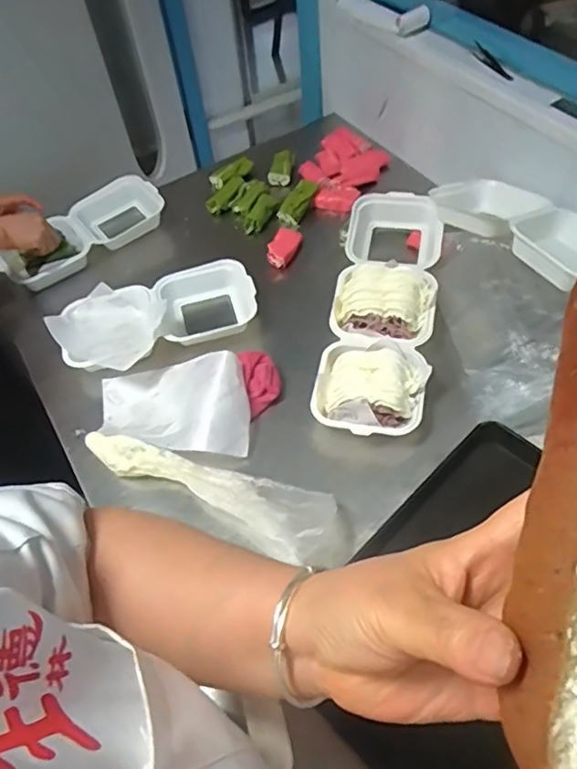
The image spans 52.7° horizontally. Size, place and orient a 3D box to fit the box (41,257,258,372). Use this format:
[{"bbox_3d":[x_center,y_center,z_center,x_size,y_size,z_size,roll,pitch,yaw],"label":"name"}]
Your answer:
[{"bbox_3d":[-0.193,-0.105,0.863,0.291,0.056,0.139,-16,54,-7],"label":"box"}]

